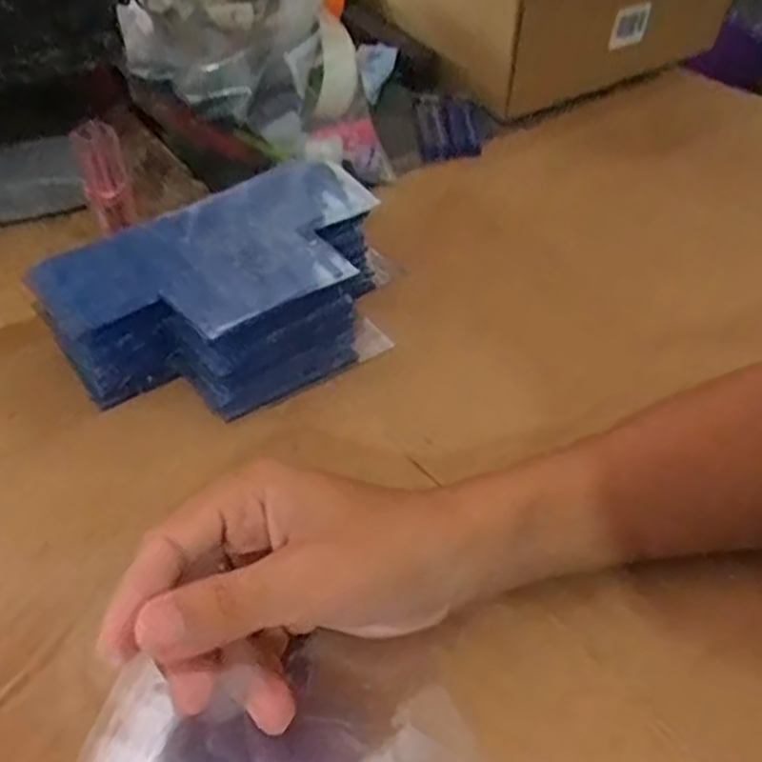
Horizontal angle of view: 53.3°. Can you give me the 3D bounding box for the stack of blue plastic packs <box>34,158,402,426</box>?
[{"bbox_3d":[-0.075,-0.050,0.413,0.188,0.059,0.124,-35,57,-30],"label":"stack of blue plastic packs"}]

